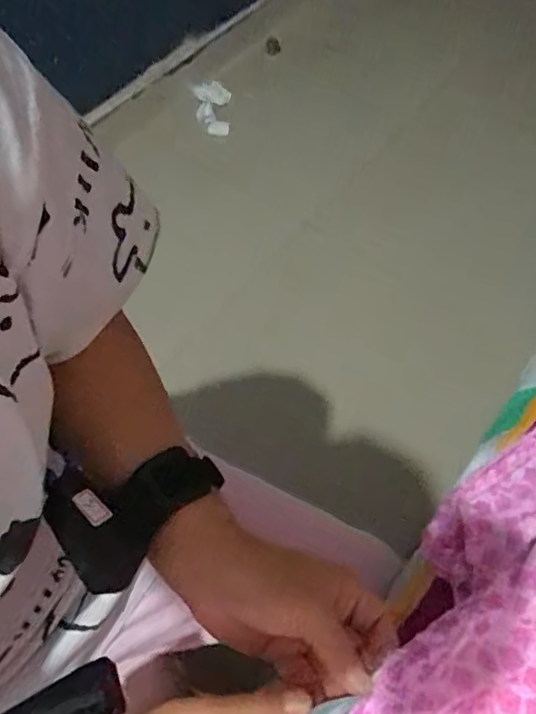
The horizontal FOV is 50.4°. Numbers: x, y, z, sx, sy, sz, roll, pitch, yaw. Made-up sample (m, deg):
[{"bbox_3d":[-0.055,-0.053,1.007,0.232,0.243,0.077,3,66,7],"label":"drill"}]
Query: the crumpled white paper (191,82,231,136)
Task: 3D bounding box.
[{"bbox_3d":[-0.152,-0.683,1.562,0.103,0.073,0.142,-1,61,2],"label":"crumpled white paper"}]

